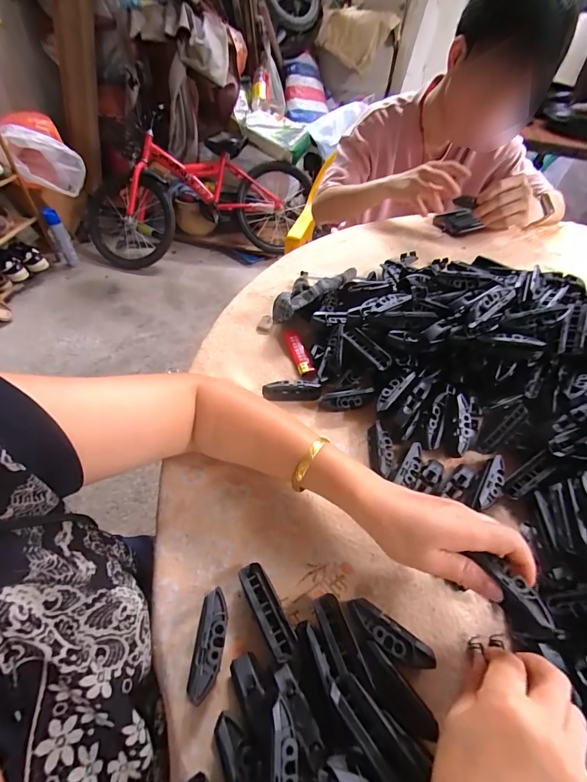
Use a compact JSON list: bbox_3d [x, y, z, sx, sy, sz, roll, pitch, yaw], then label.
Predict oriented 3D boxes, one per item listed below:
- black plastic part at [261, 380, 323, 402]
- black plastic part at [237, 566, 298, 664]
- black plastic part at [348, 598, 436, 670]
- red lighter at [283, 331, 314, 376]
[{"bbox_3d":[-0.001,-0.002,0.427,0.073,0.018,0.022,-5,53,-5],"label":"black plastic part"},{"bbox_3d":[-0.021,0.180,0.283,0.021,0.018,0.072,-26,57,-19],"label":"black plastic part"},{"bbox_3d":[0.075,0.195,0.272,0.069,0.023,0.021,29,58,20],"label":"black plastic part"},{"bbox_3d":[0.006,-0.055,0.474,0.020,0.008,0.084,-15,54,-11],"label":"red lighter"}]

